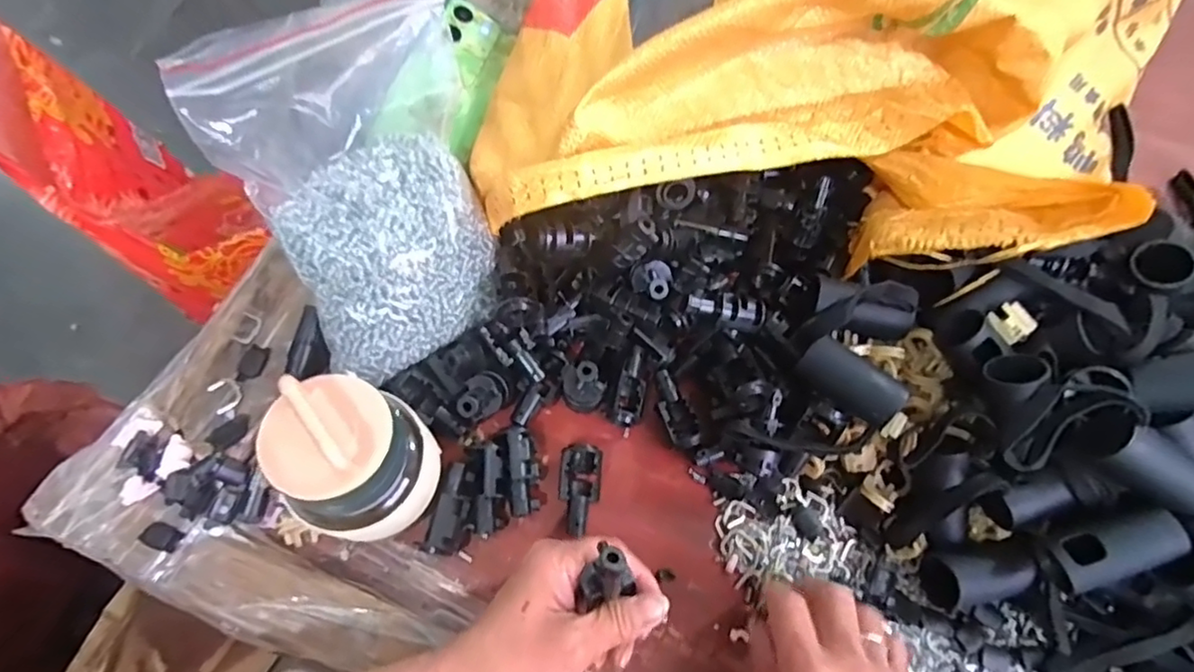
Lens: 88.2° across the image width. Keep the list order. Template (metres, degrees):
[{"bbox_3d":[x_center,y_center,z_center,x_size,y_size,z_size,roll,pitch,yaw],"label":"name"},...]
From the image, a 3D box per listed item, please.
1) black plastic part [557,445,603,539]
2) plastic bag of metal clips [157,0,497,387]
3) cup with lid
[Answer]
[{"bbox_3d":[-0.011,0.096,0.386,0.025,0.015,0.054,5,69,0],"label":"black plastic part"},{"bbox_3d":[-0.126,-0.094,0.348,0.130,0.142,0.184,-14,70,-7],"label":"plastic bag of metal clips"},{"bbox_3d":[-0.127,0.066,0.321,0.063,0.118,0.070,17,70,4],"label":"cup with lid"}]

